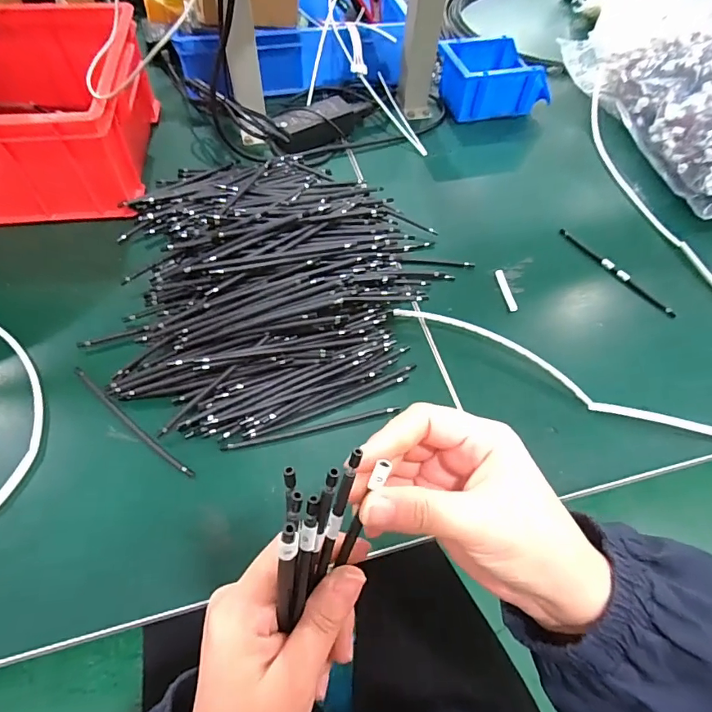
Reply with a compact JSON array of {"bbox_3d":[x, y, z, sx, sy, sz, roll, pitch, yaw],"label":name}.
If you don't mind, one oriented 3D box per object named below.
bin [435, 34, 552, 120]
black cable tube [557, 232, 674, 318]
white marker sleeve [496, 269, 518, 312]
[{"bbox_3d":[0.203,-0.418,0.695,0.145,0.073,0.106,-14,60,-12],"label":"bin"},{"bbox_3d":[0.301,-0.100,0.535,0.007,0.009,0.157,-31,64,-21],"label":"black cable tube"},{"bbox_3d":[0.168,-0.074,0.513,0.010,0.005,0.059,-5,58,-6],"label":"white marker sleeve"}]

